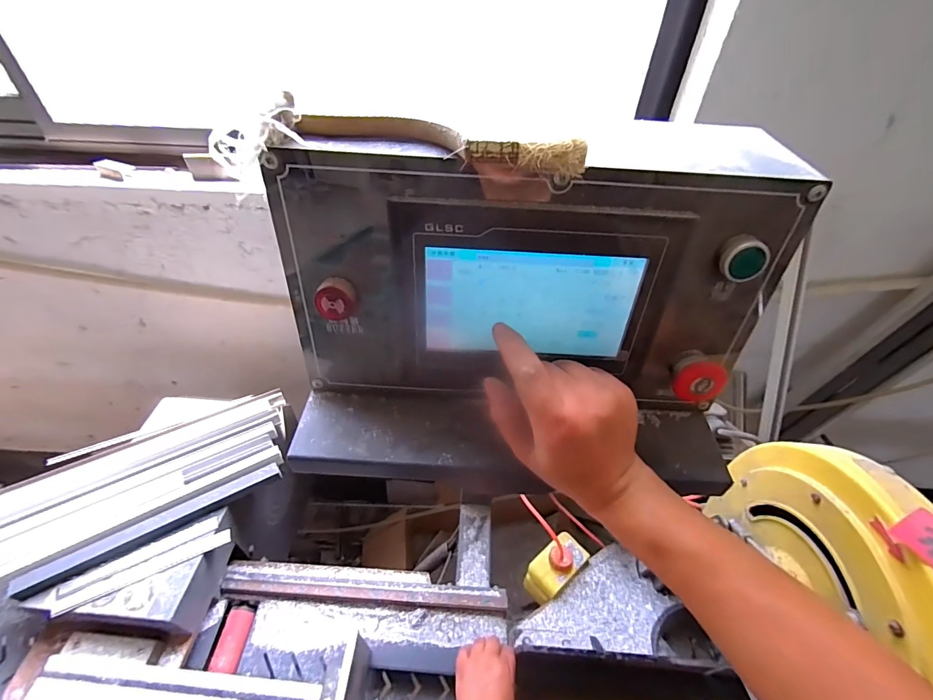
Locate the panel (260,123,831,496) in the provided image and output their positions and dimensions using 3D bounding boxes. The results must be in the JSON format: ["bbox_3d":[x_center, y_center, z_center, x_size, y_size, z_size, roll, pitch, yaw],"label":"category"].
[{"bbox_3d":[0.045,-0.028,0.320,0.351,0.225,0.156,3,46,0],"label":"panel"}]

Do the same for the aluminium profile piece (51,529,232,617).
[{"bbox_3d":[-0.466,0.321,0.619,0.219,0.016,0.026,-20,51,-20],"label":"aluminium profile piece"}]

